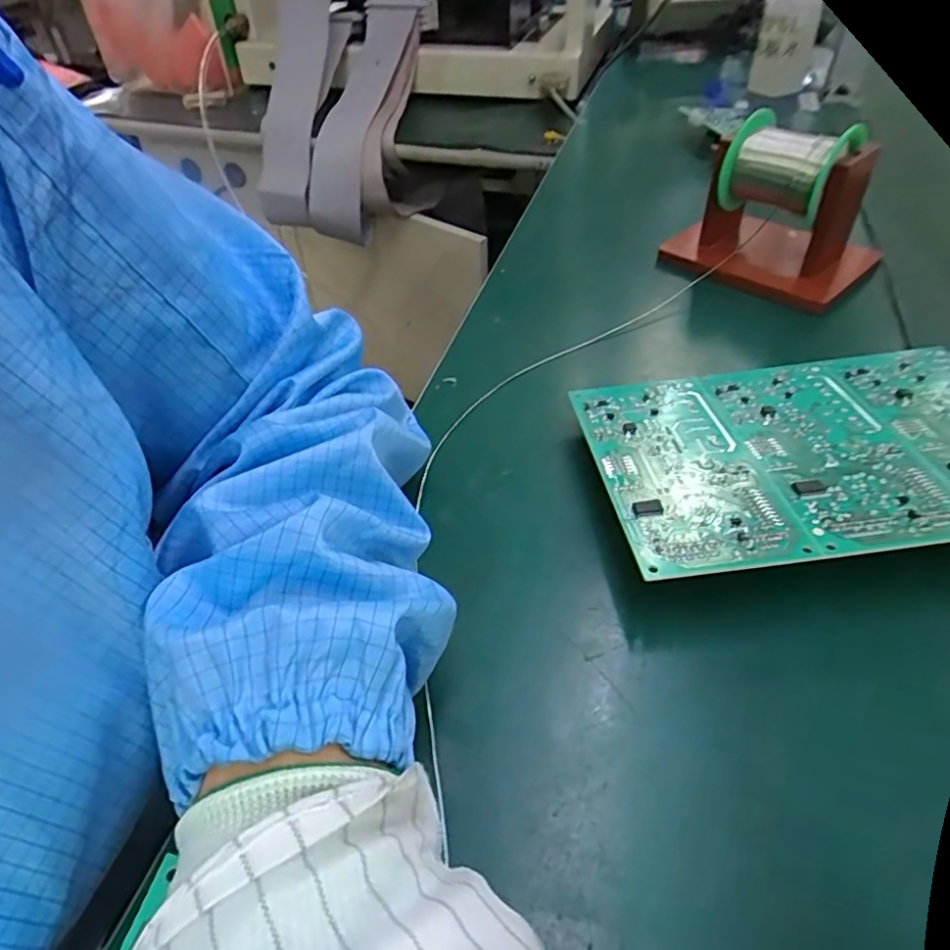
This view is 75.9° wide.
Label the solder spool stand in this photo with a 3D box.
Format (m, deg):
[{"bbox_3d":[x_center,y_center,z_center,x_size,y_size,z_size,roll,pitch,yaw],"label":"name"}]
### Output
[{"bbox_3d":[0.226,-0.201,0.450,0.142,0.101,0.107,19,49,19],"label":"solder spool stand"}]

